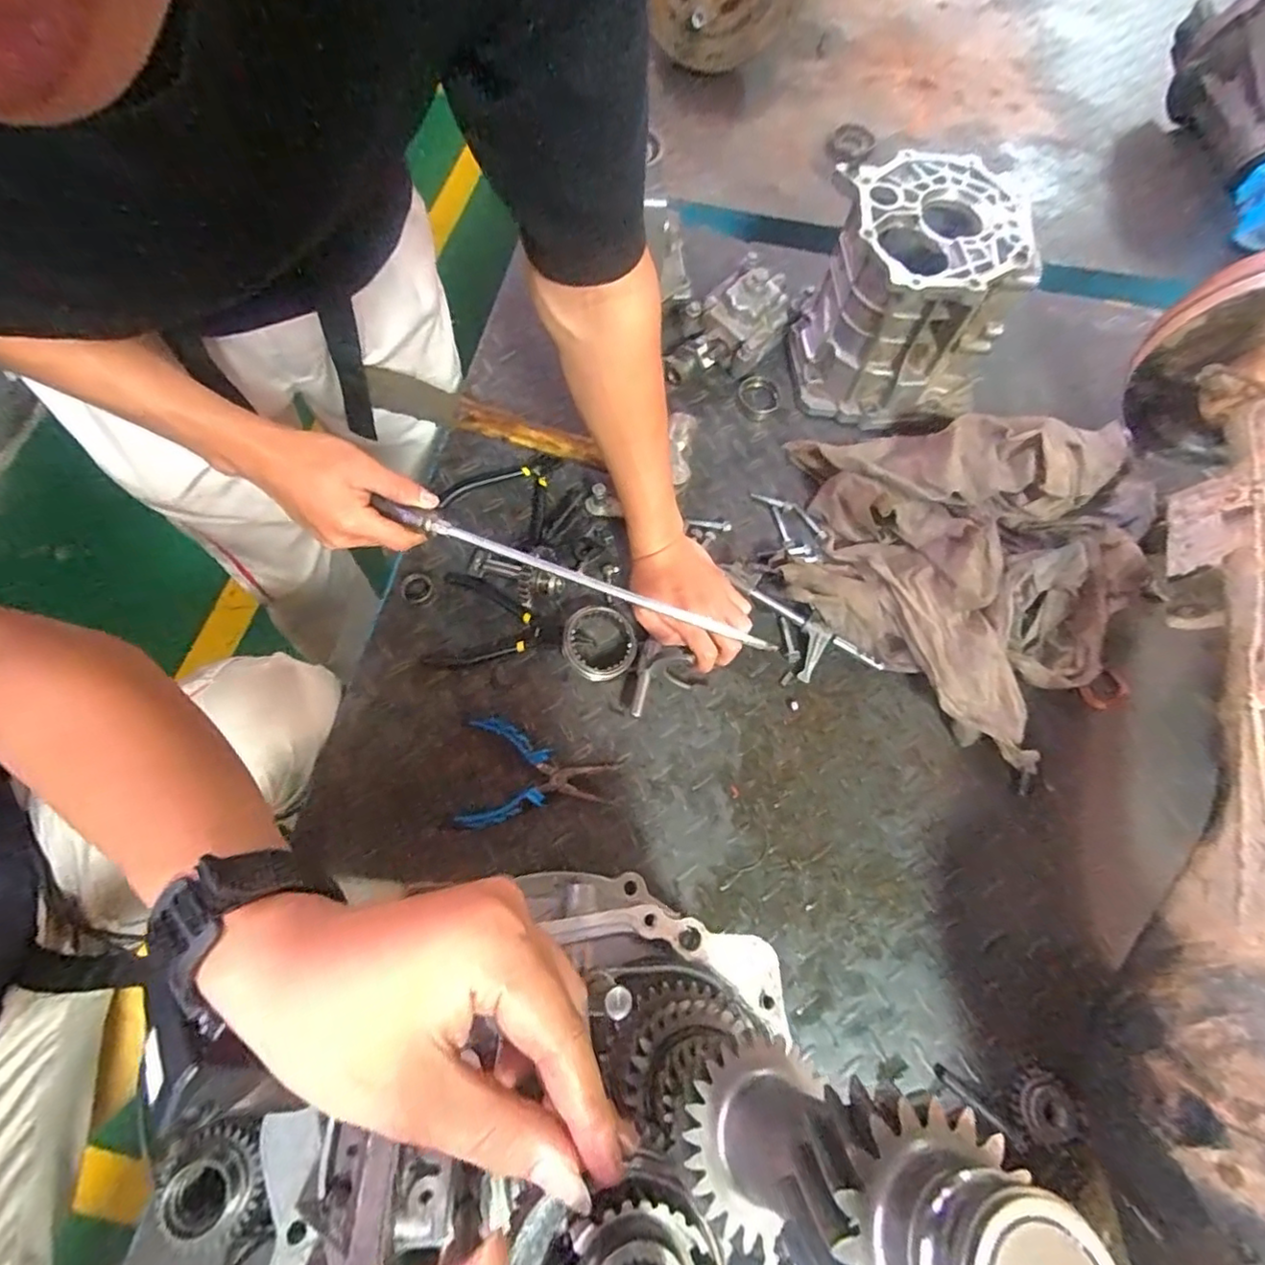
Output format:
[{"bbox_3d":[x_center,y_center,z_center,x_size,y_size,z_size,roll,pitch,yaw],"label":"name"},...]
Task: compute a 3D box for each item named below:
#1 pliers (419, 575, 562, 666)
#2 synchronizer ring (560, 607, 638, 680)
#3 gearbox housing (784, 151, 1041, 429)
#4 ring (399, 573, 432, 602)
[{"bbox_3d":[-0.136,-0.006,0.592,0.120,0.013,0.095,9,69,1],"label":"pliers"},{"bbox_3d":[-0.031,0.010,0.578,0.072,0.015,0.070,2,85,-19],"label":"synchronizer ring"},{"bbox_3d":[0.297,-0.366,0.666,0.200,0.183,0.195,8,69,0],"label":"gearbox housing"},{"bbox_3d":[-0.214,-0.045,0.593,0.029,0.007,0.029,1,70,-3],"label":"ring"}]

